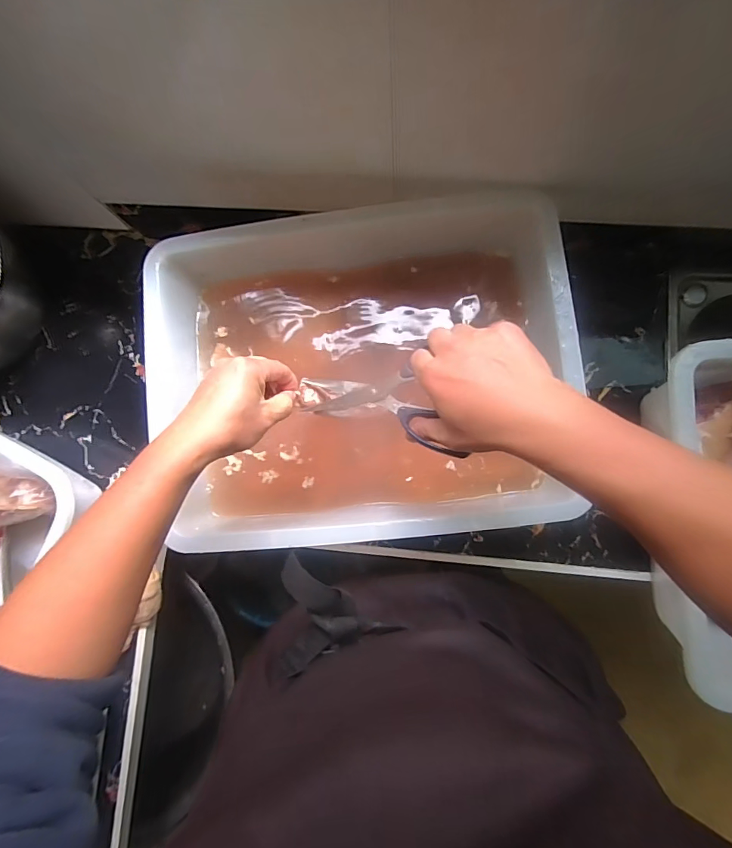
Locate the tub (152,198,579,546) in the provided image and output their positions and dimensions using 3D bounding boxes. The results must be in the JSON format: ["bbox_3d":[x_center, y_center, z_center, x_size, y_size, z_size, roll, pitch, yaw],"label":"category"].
[{"bbox_3d":[-0.012,-0.058,0.551,0.496,0.104,0.383,-2,84,4],"label":"tub"}]

